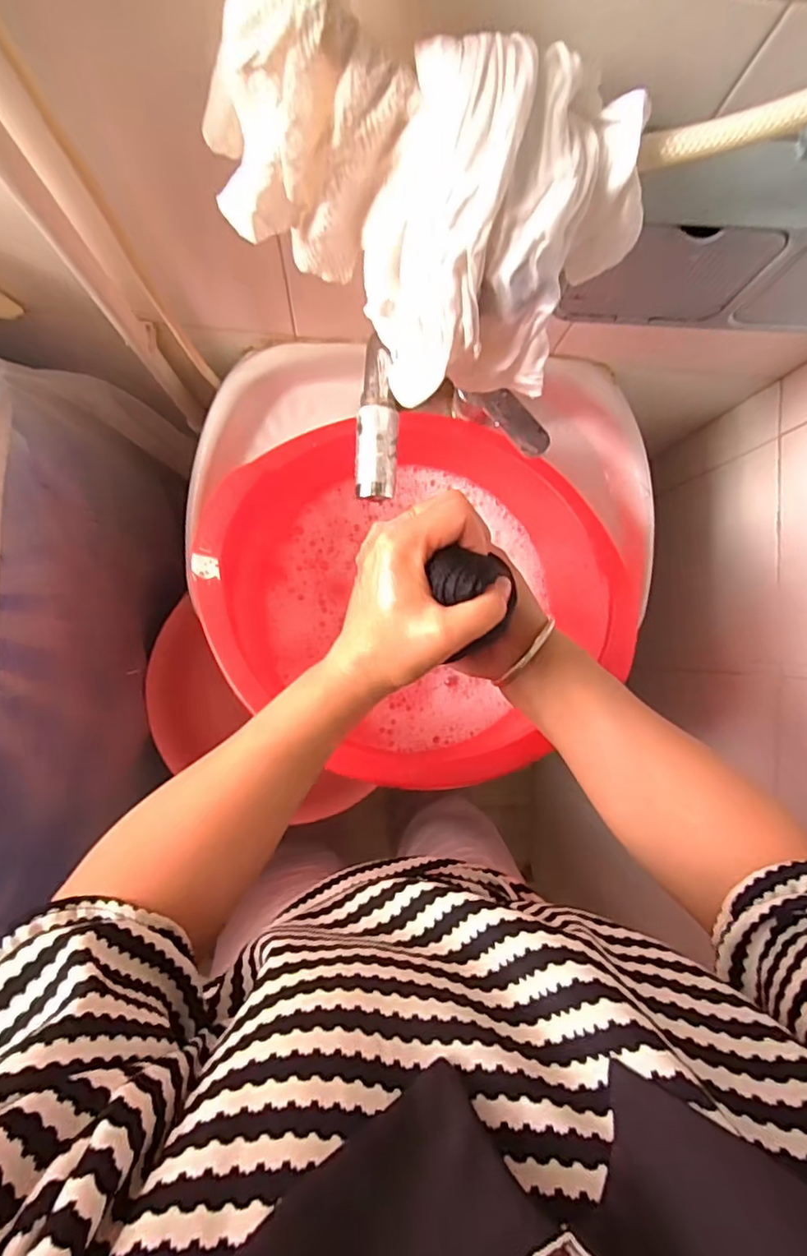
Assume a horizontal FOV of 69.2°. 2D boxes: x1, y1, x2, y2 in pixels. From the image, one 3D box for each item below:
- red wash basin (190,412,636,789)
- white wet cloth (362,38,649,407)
[{"bbox_3d":[0.006,-0.048,0.531,0.336,0.153,0.322,0,88,-5],"label":"red wash basin"},{"bbox_3d":[0.049,-0.206,0.325,0.129,0.152,0.089,-7,89,-5],"label":"white wet cloth"}]

